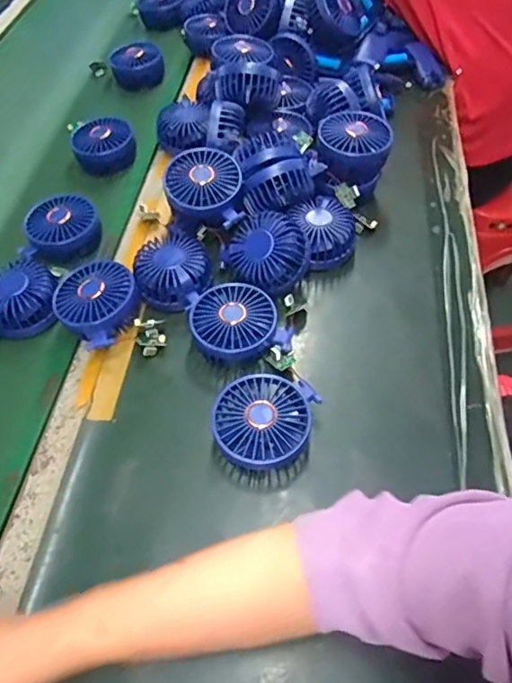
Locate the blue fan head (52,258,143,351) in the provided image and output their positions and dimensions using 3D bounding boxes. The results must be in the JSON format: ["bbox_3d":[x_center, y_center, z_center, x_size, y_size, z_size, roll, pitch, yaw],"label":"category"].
[{"bbox_3d":[-0.169,-0.040,0.566,0.089,0.052,0.085,-2,54,3],"label":"blue fan head"}]

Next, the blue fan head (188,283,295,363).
[{"bbox_3d":[-0.016,-0.018,0.541,0.094,0.035,0.091,-26,57,-14],"label":"blue fan head"}]

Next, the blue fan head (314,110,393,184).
[{"bbox_3d":[0.120,-0.241,0.645,0.090,0.050,0.089,0,54,4],"label":"blue fan head"}]

